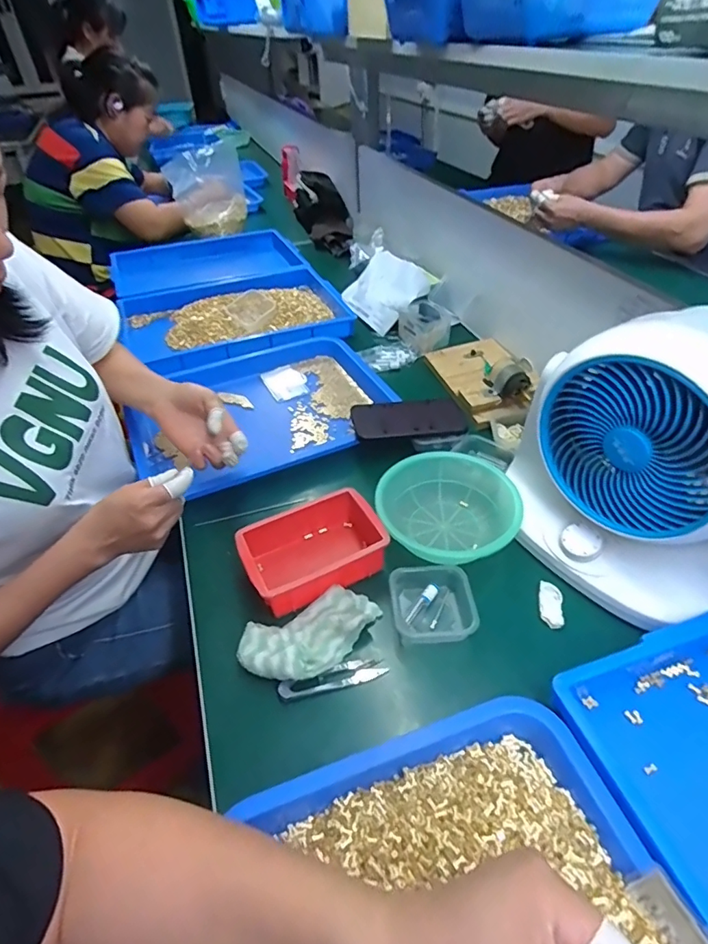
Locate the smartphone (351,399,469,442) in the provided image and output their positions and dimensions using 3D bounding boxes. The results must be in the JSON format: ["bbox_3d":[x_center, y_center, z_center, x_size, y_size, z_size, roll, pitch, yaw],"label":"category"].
[{"bbox_3d":[0.080,-0.077,0.713,0.161,0.010,0.072,-5,53,-9],"label":"smartphone"}]

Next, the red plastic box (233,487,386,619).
[{"bbox_3d":[-0.043,0.093,0.564,0.156,0.071,0.101,-20,46,-18],"label":"red plastic box"}]

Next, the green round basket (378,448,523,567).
[{"bbox_3d":[0.110,0.039,0.599,0.153,0.059,0.159,-1,43,1],"label":"green round basket"}]

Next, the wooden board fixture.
[{"bbox_3d":[0.214,-0.172,0.804,0.128,0.066,0.218,-11,44,-9],"label":"wooden board fixture"}]

